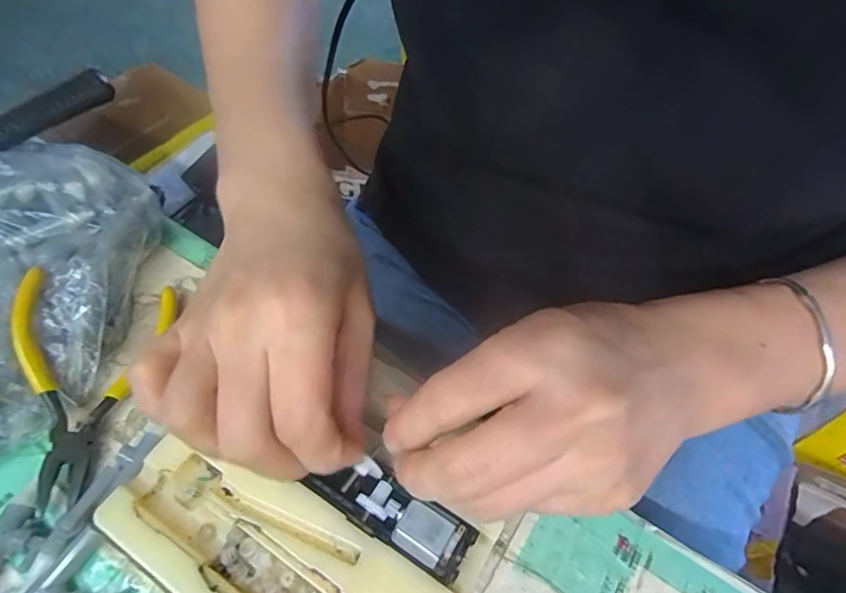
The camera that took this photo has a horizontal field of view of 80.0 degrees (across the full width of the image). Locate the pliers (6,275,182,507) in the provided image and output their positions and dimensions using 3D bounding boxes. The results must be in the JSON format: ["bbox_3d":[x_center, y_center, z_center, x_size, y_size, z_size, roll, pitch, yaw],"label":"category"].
[{"bbox_3d":[-0.168,0.034,0.234,0.062,0.016,0.107,31,45,-30],"label":"pliers"}]

